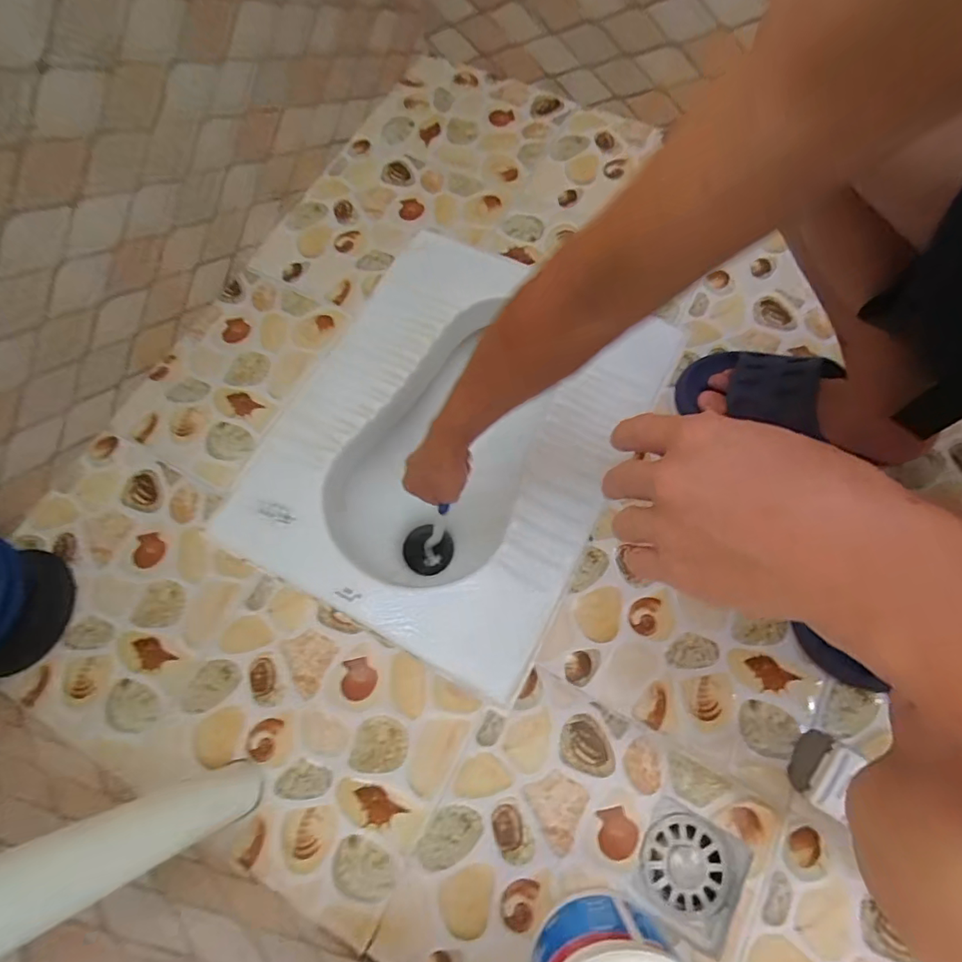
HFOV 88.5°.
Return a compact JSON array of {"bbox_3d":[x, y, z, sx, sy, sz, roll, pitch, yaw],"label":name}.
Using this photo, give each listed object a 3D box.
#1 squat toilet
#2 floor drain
[{"bbox_3d":[-0.038,-0.049,0.702,0.403,0.167,0.520,24,72,12],"label":"squat toilet"},{"bbox_3d":[0.199,0.376,0.477,0.096,0.015,0.094,28,74,12],"label":"floor drain"}]

